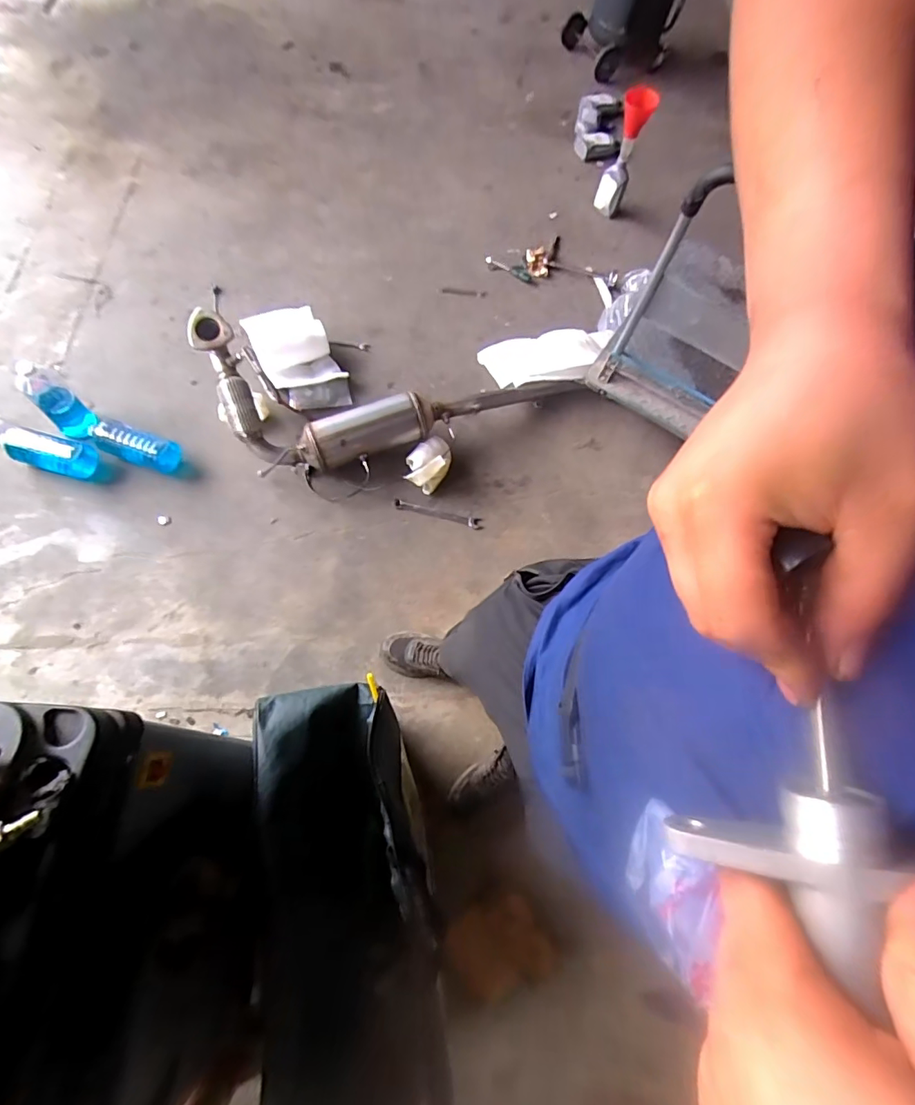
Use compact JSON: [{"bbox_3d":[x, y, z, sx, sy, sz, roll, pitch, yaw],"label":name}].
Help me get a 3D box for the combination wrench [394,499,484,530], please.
[{"bbox_3d":[-0.055,-0.116,1.514,0.269,0.017,0.037,16,67,5],"label":"combination wrench"}]

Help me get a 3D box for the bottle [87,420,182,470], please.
[{"bbox_3d":[-0.990,-0.331,1.564,0.280,0.072,0.099,21,66,3],"label":"bottle"}]

